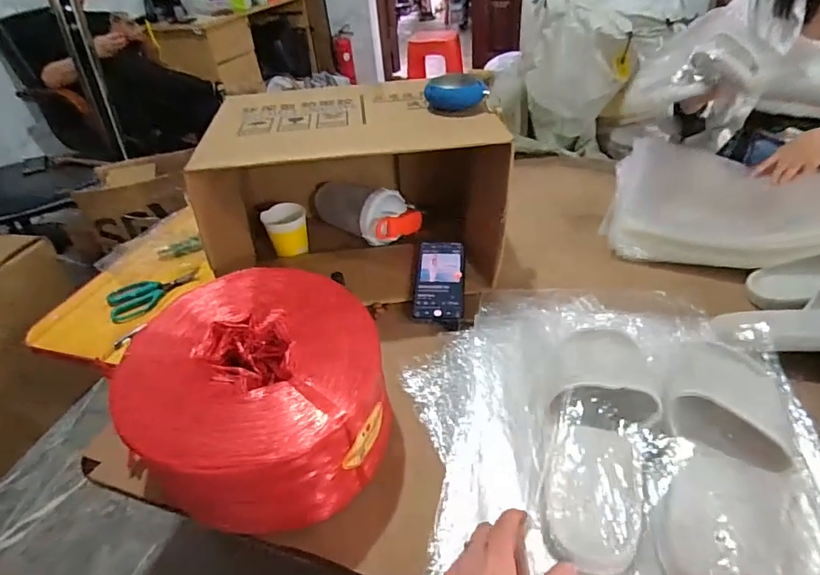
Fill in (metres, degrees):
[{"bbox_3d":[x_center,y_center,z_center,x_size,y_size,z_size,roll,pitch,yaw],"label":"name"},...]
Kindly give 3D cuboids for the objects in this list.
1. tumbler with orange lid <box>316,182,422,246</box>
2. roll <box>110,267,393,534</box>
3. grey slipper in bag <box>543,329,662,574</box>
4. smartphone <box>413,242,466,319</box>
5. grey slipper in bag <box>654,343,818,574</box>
[{"bbox_3d":[-0.081,-0.137,0.867,0.094,0.096,0.194,-32,45,-30],"label":"tumbler with orange lid"},{"bbox_3d":[-0.166,0.107,0.547,0.266,0.121,0.274,-4,38,3],"label":"roll"},{"bbox_3d":[0.194,0.131,0.499,0.099,0.065,0.300,9,34,19],"label":"grey slipper in bag"},{"bbox_3d":[0.047,-0.014,0.745,0.075,0.008,0.151,3,50,4],"label":"smartphone"},{"bbox_3d":[0.306,0.154,0.457,0.115,0.077,0.250,11,41,20],"label":"grey slipper in bag"}]

